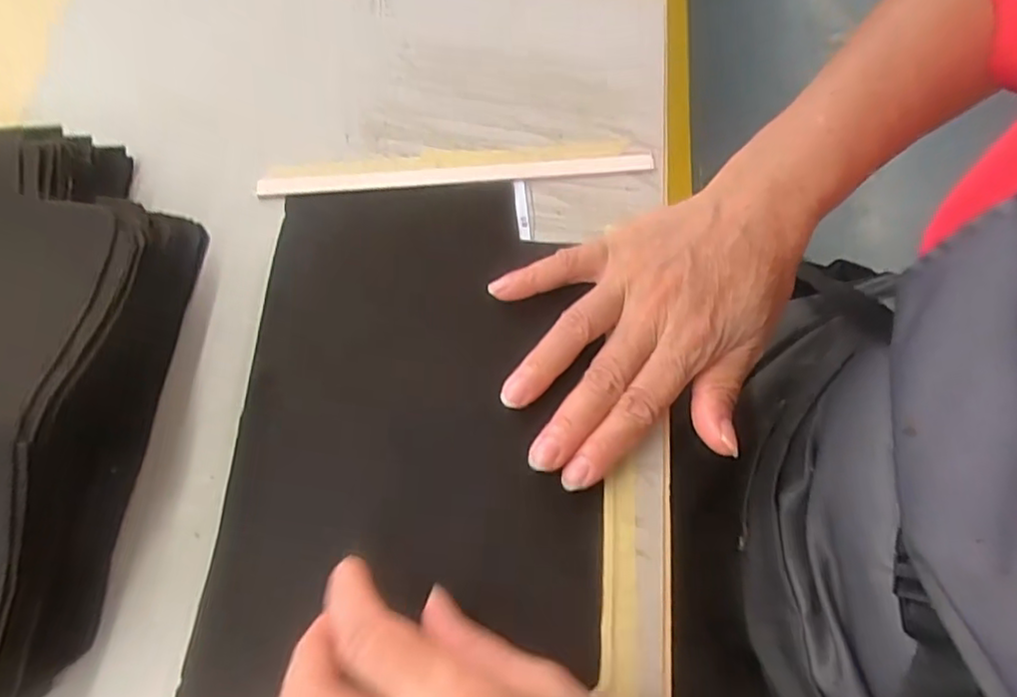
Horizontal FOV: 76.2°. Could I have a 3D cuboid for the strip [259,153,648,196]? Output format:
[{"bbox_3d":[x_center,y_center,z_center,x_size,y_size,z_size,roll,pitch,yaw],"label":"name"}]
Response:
[{"bbox_3d":[-0.028,-0.097,0.359,0.214,0.006,0.013,-4,68,-3],"label":"strip"}]

